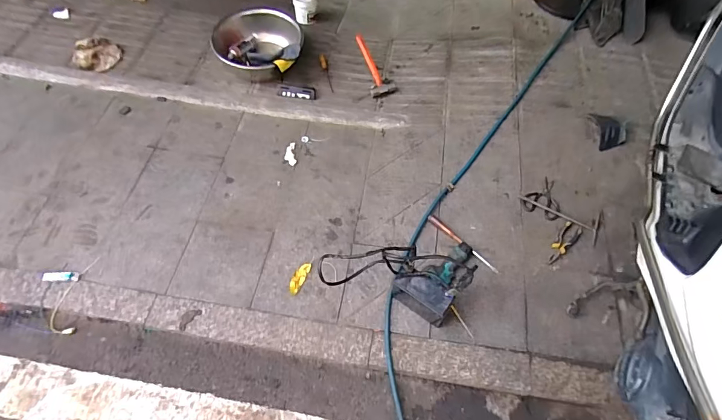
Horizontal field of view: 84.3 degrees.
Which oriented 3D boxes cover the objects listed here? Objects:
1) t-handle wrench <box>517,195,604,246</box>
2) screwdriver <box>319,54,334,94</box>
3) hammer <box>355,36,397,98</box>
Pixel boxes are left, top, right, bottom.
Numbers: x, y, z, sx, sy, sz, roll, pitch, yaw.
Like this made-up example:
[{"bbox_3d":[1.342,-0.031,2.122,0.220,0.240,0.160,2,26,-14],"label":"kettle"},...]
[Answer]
[{"bbox_3d":[0.737,-0.006,1.460,0.297,0.015,0.137,33,64,15],"label":"t-handle wrench"},{"bbox_3d":[-0.161,-0.649,1.873,0.034,0.025,0.227,-11,62,-9],"label":"screwdriver"},{"bbox_3d":[0.057,-0.668,1.828,0.116,0.037,0.320,-19,81,-13],"label":"hammer"}]

